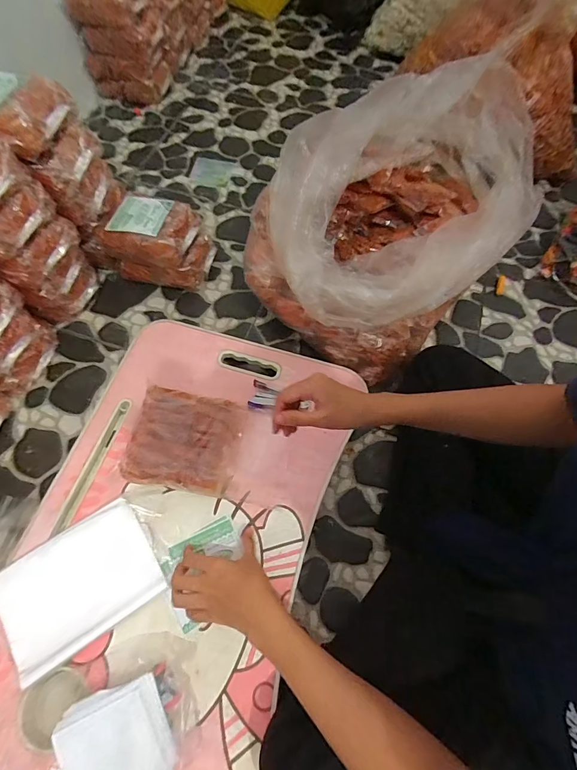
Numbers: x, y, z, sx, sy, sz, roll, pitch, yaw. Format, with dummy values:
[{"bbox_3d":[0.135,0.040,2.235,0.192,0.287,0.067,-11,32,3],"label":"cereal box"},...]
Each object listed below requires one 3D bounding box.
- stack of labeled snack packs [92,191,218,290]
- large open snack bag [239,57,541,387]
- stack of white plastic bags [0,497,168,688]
[{"bbox_3d":[-0.238,-0.261,0.719,0.177,0.103,0.111,11,63,3],"label":"stack of labeled snack packs"},{"bbox_3d":[0.150,-0.255,0.606,0.385,0.273,0.315,-40,72,-20],"label":"large open snack bag"},{"bbox_3d":[-0.260,0.248,0.495,0.182,0.011,0.134,-31,69,-17],"label":"stack of white plastic bags"}]

